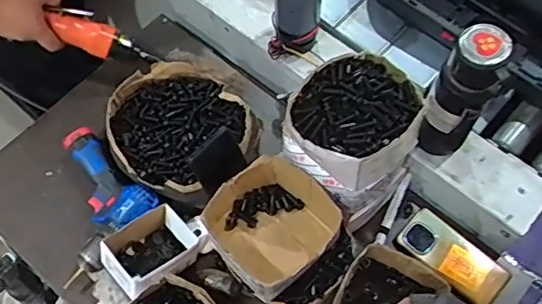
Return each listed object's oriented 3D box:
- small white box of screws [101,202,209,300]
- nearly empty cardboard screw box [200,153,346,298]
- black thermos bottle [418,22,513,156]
[{"bbox_3d":[-0.178,0.149,0.843,0.130,0.077,0.107,-36,70,-16],"label":"small white box of screws"},{"bbox_3d":[0.000,0.103,0.785,0.160,0.082,0.162,-40,71,-18],"label":"nearly empty cardboard screw box"},{"bbox_3d":[0.265,-0.077,0.794,0.072,0.227,0.080,23,66,11],"label":"black thermos bottle"}]

